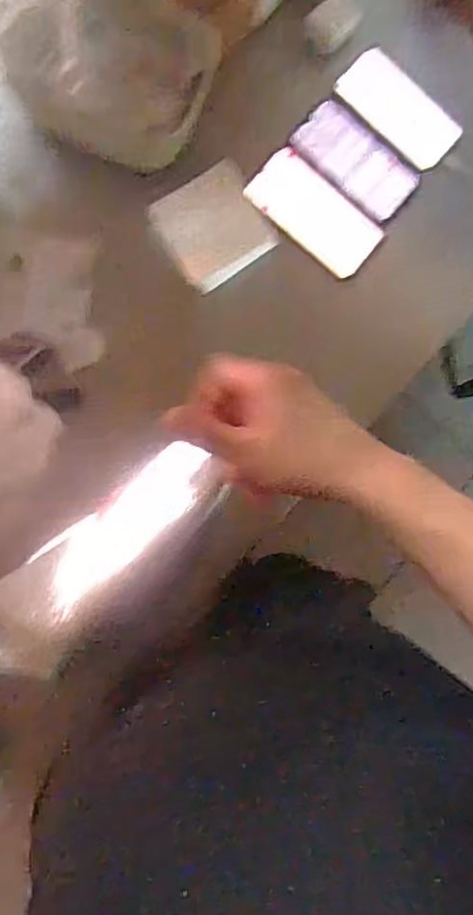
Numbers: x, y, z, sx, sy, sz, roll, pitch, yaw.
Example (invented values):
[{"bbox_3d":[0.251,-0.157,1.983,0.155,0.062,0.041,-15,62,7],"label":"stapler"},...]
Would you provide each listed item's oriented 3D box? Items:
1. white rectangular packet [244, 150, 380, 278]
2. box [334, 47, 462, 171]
[{"bbox_3d":[0.093,-0.288,0.753,0.159,0.016,0.077,42,84,-3],"label":"white rectangular packet"},{"bbox_3d":[0.194,-0.416,0.757,0.152,0.026,0.065,41,84,-3],"label":"box"}]

